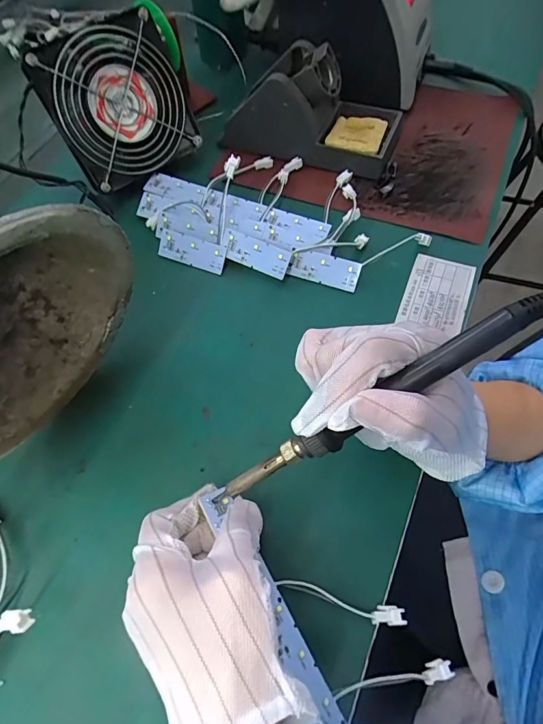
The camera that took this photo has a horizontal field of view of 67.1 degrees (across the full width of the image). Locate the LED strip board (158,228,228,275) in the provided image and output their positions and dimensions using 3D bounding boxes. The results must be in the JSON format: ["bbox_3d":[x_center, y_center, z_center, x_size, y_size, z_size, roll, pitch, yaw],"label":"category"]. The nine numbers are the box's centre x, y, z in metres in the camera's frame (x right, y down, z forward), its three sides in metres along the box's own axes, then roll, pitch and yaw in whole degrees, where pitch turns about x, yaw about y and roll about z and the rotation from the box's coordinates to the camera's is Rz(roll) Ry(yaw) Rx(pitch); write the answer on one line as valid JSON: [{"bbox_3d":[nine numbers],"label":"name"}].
[{"bbox_3d":[-0.072,-0.101,0.372,0.066,0.004,0.025,20,105,11],"label":"LED strip board"}]

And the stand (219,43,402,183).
[{"bbox_3d":[0.040,-0.257,0.415,0.175,0.082,0.080,19,64,14],"label":"stand"}]

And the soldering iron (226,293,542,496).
[{"bbox_3d":[0.052,0.022,0.204,0.194,0.014,0.016,-35,61,18],"label":"soldering iron"}]

